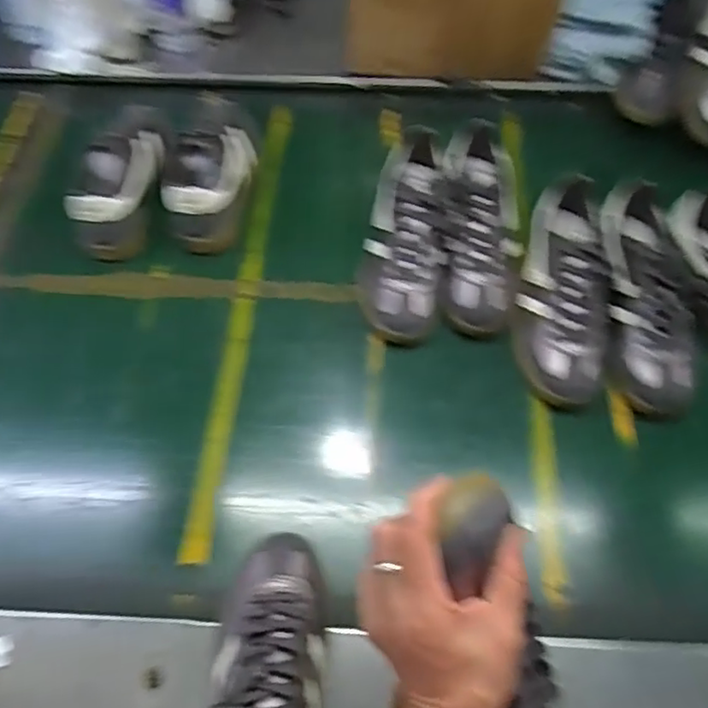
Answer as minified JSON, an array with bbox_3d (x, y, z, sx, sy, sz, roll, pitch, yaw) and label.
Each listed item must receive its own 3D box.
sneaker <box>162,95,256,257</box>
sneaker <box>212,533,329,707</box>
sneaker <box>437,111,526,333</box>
[{"bbox_3d":[-0.191,-0.268,0.867,0.103,0.093,0.266,-3,59,-1],"label":"sneaker"},{"bbox_3d":[-0.069,0.269,0.503,0.089,0.100,0.254,1,59,2],"label":"sneaker"},{"bbox_3d":[0.155,-0.163,0.795,0.101,0.083,0.279,5,59,4],"label":"sneaker"}]

